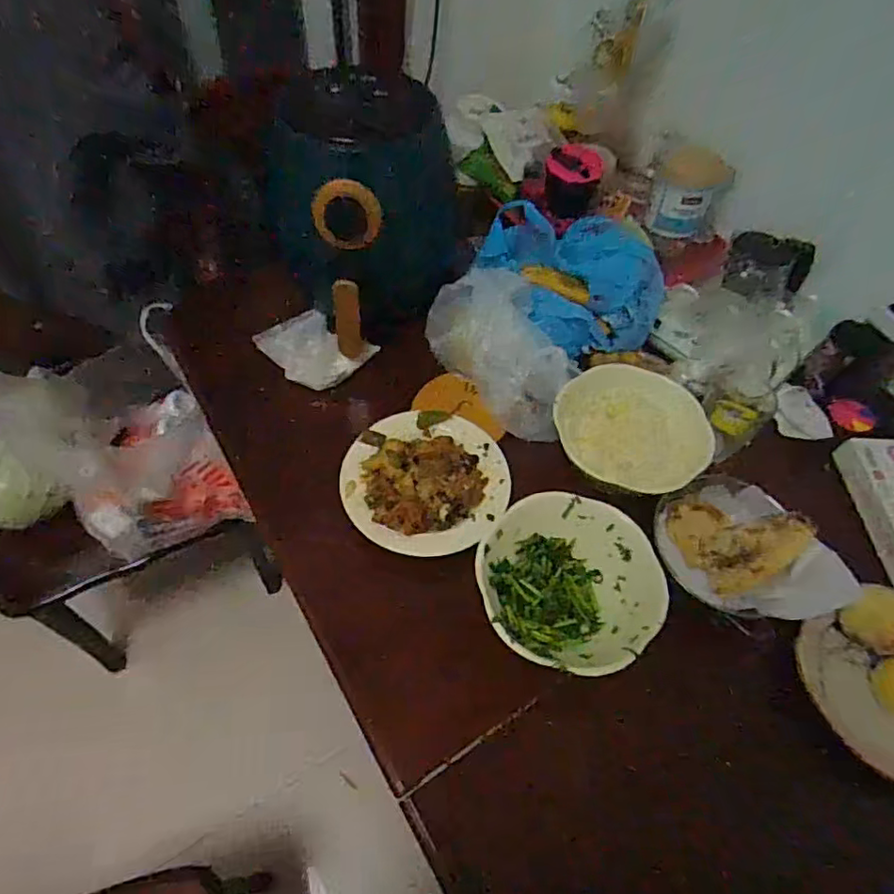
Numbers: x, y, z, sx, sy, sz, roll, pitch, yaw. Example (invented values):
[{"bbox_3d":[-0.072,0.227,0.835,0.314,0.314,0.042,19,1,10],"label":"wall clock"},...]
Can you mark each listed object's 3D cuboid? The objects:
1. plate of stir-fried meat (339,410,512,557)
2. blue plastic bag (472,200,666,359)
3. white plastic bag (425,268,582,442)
[{"bbox_3d":[-0.029,0.034,0.724,0.200,0.039,0.193,3,55,-4],"label":"plate of stir-fried meat"},{"bbox_3d":[0.182,-0.259,0.882,0.285,0.111,0.186,22,56,10],"label":"blue plastic bag"},{"bbox_3d":[0.081,-0.144,0.809,0.140,0.102,0.253,-30,63,-23],"label":"white plastic bag"}]

